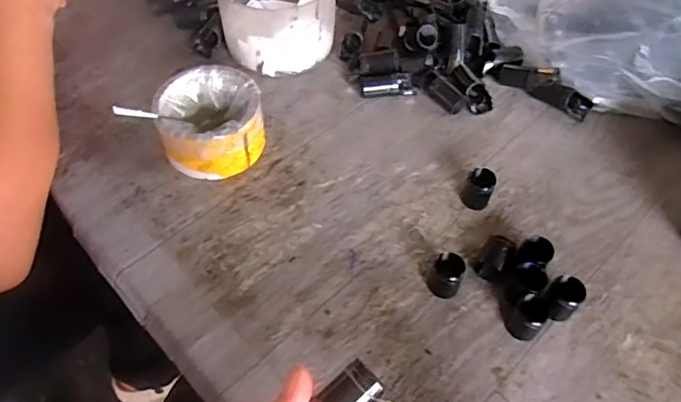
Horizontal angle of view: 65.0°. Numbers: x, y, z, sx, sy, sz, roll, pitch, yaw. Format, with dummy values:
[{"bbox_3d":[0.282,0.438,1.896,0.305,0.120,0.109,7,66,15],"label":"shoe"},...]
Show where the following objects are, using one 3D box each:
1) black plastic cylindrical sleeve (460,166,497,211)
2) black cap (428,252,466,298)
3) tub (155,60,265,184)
[{"bbox_3d":[0.111,-0.010,0.432,0.022,0.030,0.021,1,54,-1],"label":"black plastic cylindrical sleeve"},{"bbox_3d":[0.075,0.053,0.381,0.021,0.029,0.020,1,54,-1],"label":"black cap"},{"bbox_3d":[-0.108,-0.068,0.452,0.081,0.048,0.087,1,54,-1],"label":"tub"}]

